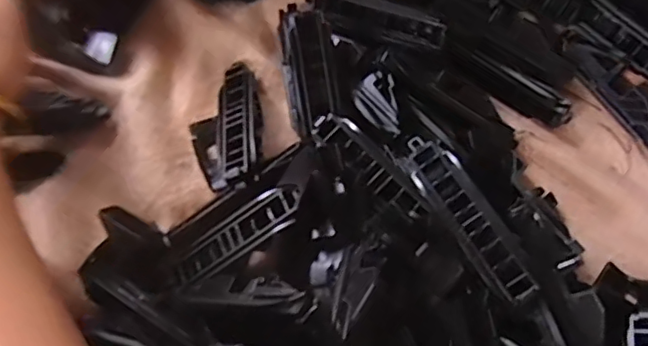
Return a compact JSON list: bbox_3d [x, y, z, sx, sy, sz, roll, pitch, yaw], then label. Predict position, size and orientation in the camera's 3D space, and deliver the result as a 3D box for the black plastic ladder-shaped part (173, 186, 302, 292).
[{"bbox_3d":[-0.039,0.029,0.257,0.068,0.006,0.016,-36,74,7],"label":"black plastic ladder-shaped part"}]

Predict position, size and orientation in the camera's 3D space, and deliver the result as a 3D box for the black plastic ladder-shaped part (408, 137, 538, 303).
[{"bbox_3d":[0.060,0.018,0.240,0.018,0.010,0.077,-29,75,-11],"label":"black plastic ladder-shaped part"}]

